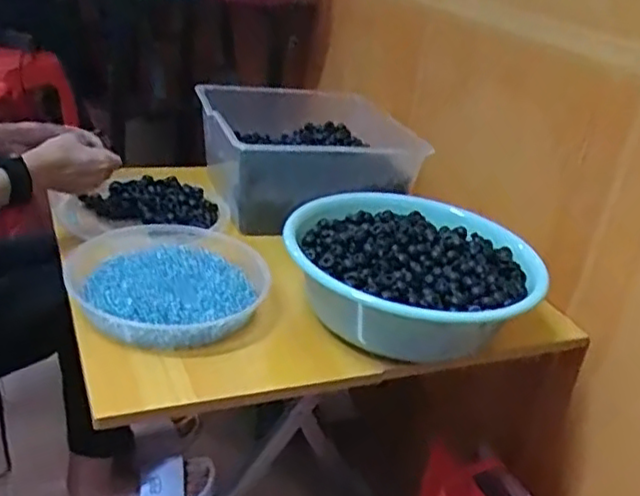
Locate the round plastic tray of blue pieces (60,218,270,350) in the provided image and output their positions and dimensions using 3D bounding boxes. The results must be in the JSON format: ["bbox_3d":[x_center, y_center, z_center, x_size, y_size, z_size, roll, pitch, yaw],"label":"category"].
[{"bbox_3d":[-0.183,0.037,0.814,0.222,0.040,0.253,-4,29,-22],"label":"round plastic tray of blue pieces"}]

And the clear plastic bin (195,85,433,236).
[{"bbox_3d":[-0.026,-0.145,1.055,0.286,0.160,0.292,-4,29,-23],"label":"clear plastic bin"}]

